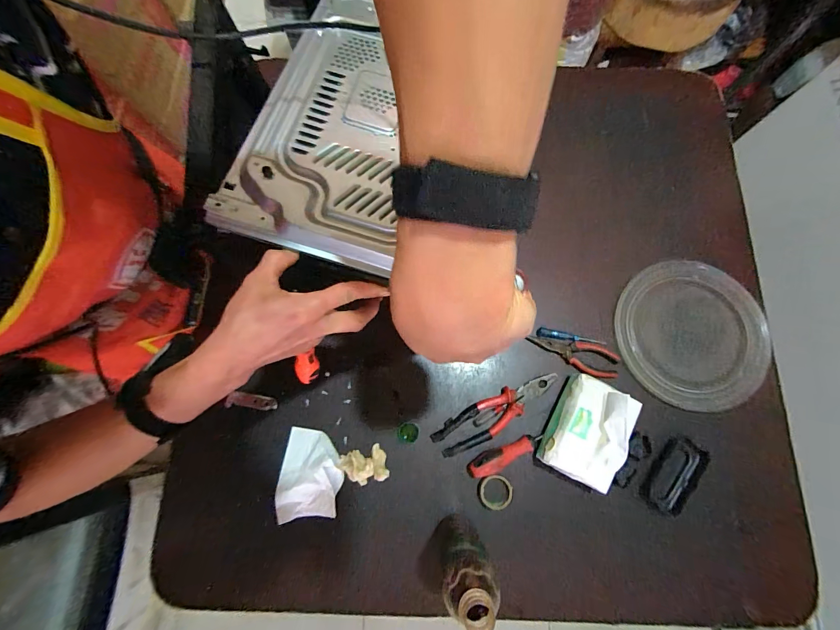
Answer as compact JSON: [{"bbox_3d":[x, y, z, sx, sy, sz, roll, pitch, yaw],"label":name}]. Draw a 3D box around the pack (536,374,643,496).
[{"bbox_3d":[0.241,0.163,0.510,0.090,0.062,0.138,25,78,5],"label":"pack"}]

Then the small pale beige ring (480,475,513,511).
[{"bbox_3d":[0.110,0.258,0.530,0.044,0.013,0.047,0,77,0],"label":"small pale beige ring"}]

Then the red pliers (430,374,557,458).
[{"bbox_3d":[0.118,0.151,0.557,0.204,0.027,0.056,-26,78,-6],"label":"red pliers"}]

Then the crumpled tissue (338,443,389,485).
[{"bbox_3d":[-0.082,0.223,0.534,0.064,0.024,0.049,-19,78,-5],"label":"crumpled tissue"}]

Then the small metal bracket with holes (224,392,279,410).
[{"bbox_3d":[-0.263,0.135,0.569,0.079,0.006,0.024,3,77,0],"label":"small metal bracket with holes"}]

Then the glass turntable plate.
[{"bbox_3d":[0.451,0.029,0.597,0.253,0.014,0.236,0,77,0],"label":"glass turntable plate"}]

